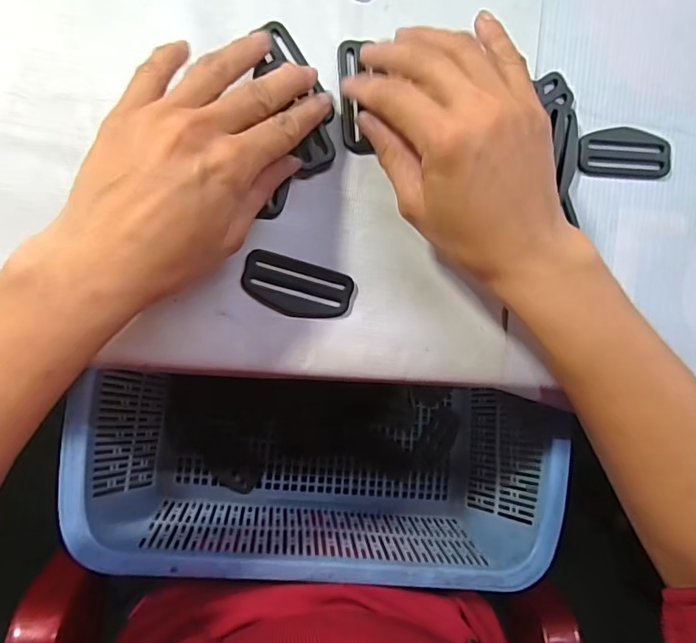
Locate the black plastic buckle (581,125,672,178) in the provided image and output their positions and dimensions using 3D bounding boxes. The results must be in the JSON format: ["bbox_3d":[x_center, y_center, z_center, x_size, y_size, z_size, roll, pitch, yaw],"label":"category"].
[{"bbox_3d":[0.168,-0.102,0.301,0.060,0.004,0.029,-1,89,-8],"label":"black plastic buckle"}]

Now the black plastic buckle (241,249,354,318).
[{"bbox_3d":[-0.028,-0.018,0.273,0.059,0.004,0.029,15,87,-8],"label":"black plastic buckle"}]

